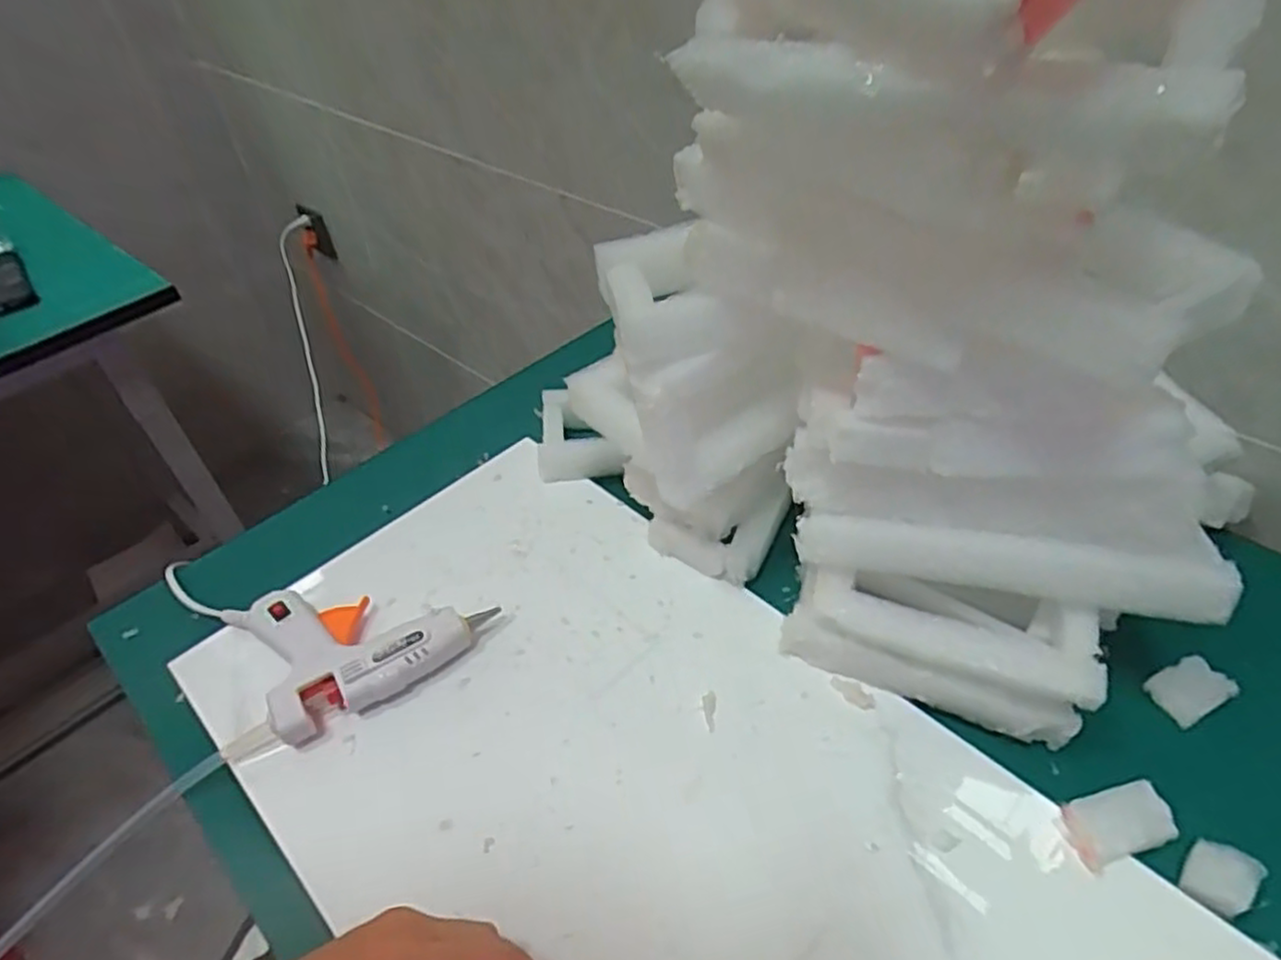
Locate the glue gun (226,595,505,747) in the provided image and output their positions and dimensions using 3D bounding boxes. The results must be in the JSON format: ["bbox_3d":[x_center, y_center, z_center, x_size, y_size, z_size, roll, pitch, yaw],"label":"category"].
[{"bbox_3d":[-0.178,0.094,0.472,0.131,0.029,0.109,-29,50,-22],"label":"glue gun"}]

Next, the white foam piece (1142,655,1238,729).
[{"bbox_3d":[0.323,0.123,0.433,0.049,0.006,0.030,-22,48,-16],"label":"white foam piece"}]

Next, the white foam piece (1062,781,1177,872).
[{"bbox_3d":[0.242,0.173,0.372,0.053,0.006,0.029,-13,46,-8],"label":"white foam piece"}]

